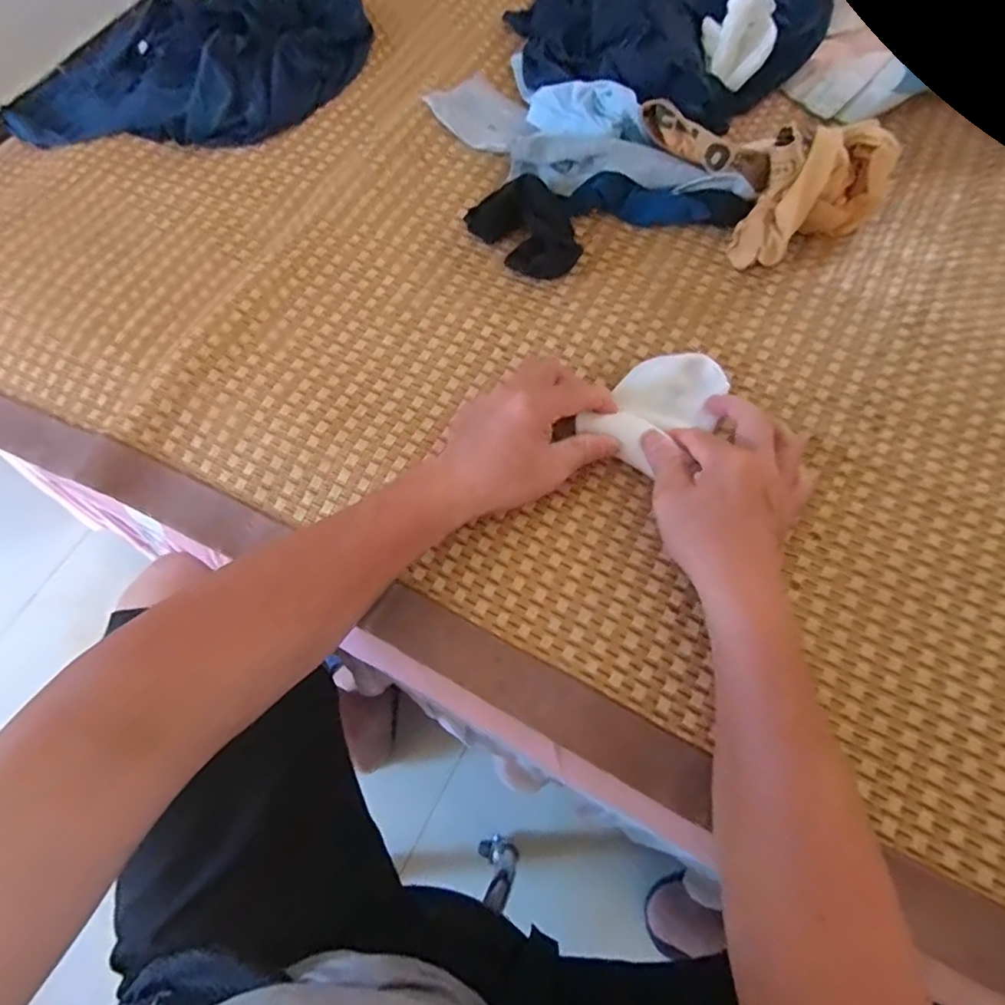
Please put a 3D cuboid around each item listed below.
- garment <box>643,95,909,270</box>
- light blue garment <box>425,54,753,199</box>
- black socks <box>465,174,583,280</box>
[{"bbox_3d":[0.257,-0.327,0.532,0.181,0.077,0.186,-32,71,-10],"label":"garment"},{"bbox_3d":[0.066,-0.358,0.562,0.119,0.056,0.342,-41,73,-13],"label":"light blue garment"},{"bbox_3d":[0.024,-0.255,0.526,0.071,0.032,0.109,-39,73,-13],"label":"black socks"}]

